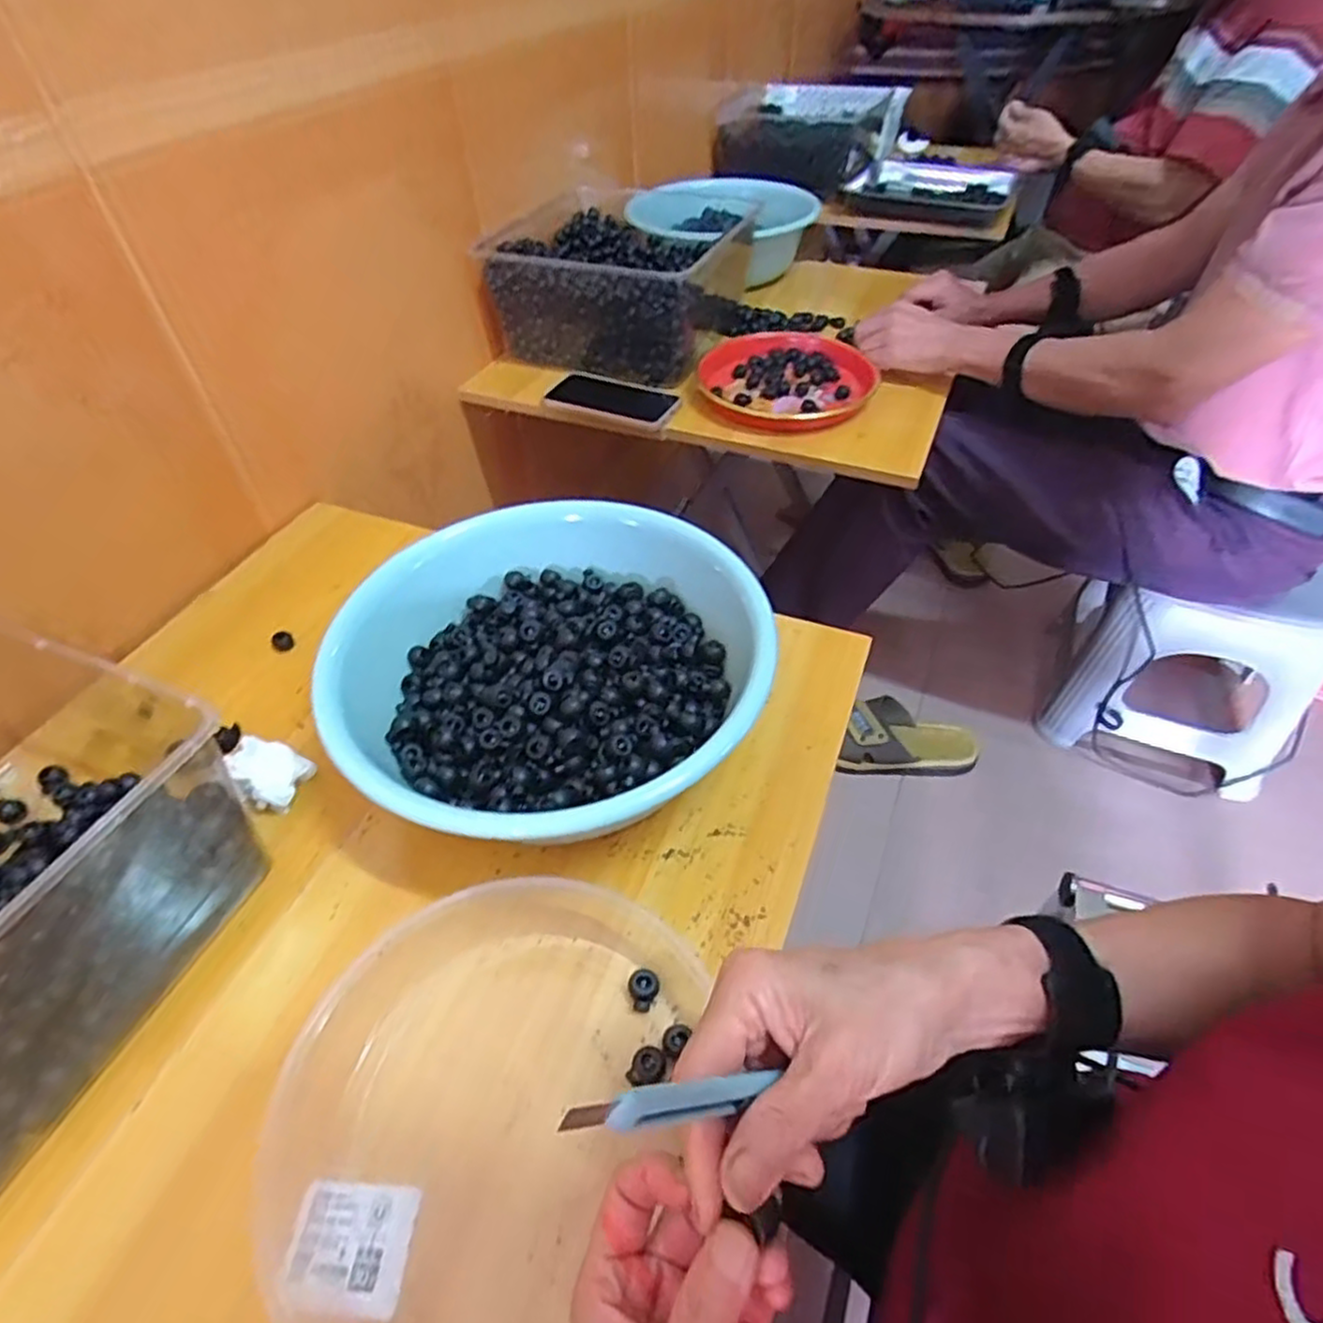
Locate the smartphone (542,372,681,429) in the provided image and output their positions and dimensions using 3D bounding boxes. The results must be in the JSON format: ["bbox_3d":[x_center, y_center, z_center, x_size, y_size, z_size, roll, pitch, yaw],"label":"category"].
[{"bbox_3d":[-0.055,-0.323,0.871,0.159,0.008,0.081,19,51,18],"label":"smartphone"}]

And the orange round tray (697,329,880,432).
[{"bbox_3d":[0.154,-0.347,0.877,0.208,0.017,0.225,-1,47,1],"label":"orange round tray"}]

